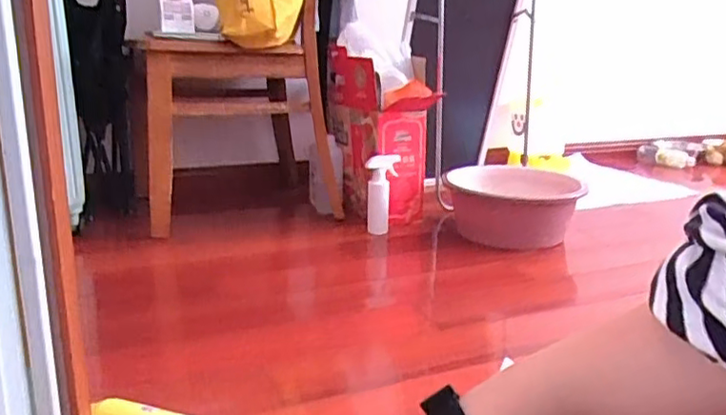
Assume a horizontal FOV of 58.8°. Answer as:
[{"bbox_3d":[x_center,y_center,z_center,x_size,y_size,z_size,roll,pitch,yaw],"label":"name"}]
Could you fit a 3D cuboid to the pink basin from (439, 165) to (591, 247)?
[{"bbox_3d":[0.356,-0.005,1.542,0.306,0.149,0.306,1,15,0],"label":"pink basin"}]

